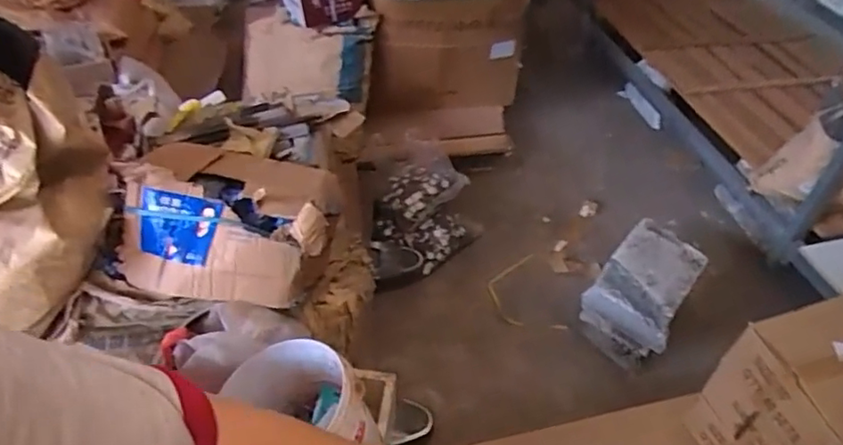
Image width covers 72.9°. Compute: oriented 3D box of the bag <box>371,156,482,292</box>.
[{"bbox_3d":[0.016,-0.045,1.855,0.344,0.186,0.494,-1,45,-2],"label":"bag"}]

